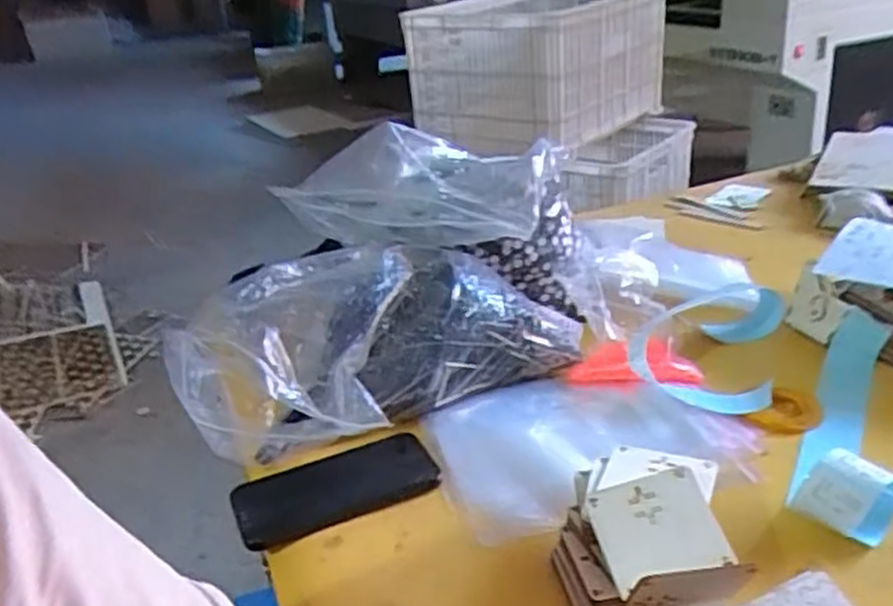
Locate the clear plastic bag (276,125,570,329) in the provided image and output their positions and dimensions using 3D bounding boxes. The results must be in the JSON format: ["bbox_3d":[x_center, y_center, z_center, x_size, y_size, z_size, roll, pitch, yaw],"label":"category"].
[{"bbox_3d":[-0.024,-0.118,0.805,0.297,0.087,0.136,10,30,31],"label":"clear plastic bag"}]

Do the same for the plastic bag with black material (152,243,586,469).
[{"bbox_3d":[-0.055,0.038,0.727,0.370,0.137,0.142,-15,27,-18],"label":"plastic bag with black material"}]

